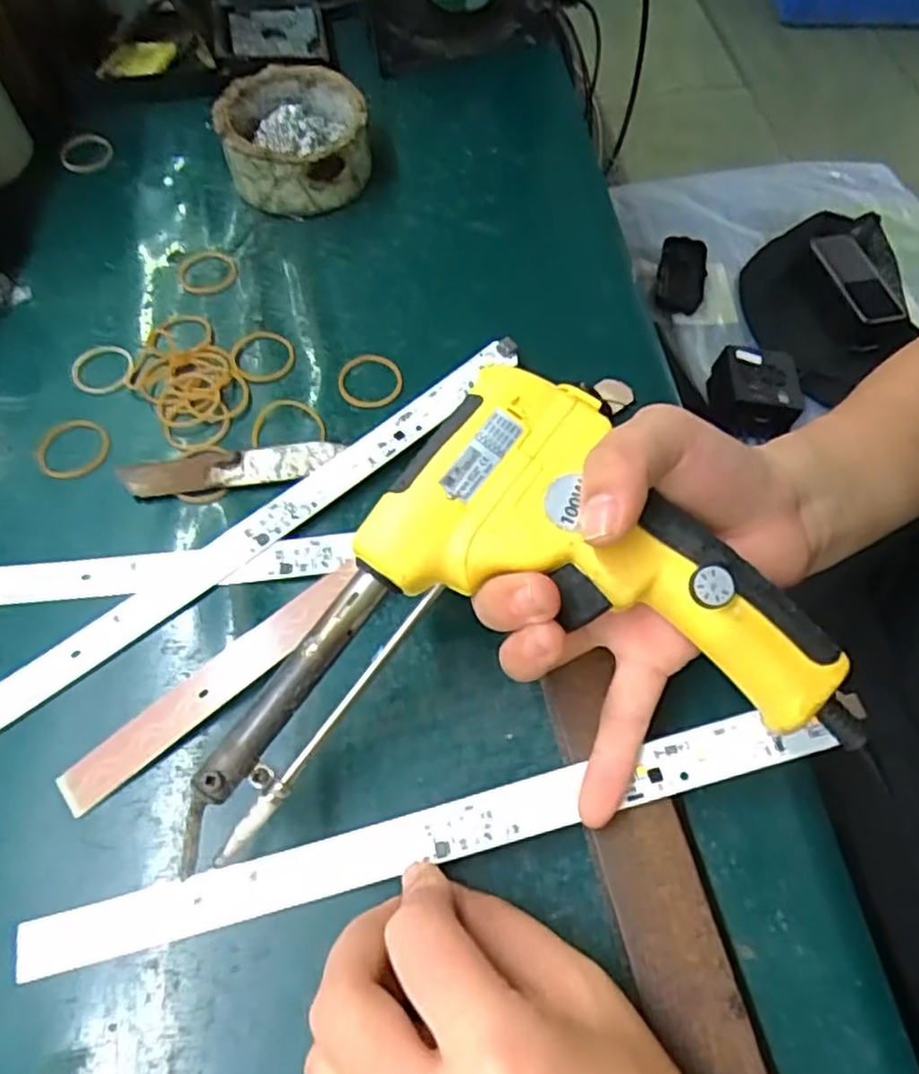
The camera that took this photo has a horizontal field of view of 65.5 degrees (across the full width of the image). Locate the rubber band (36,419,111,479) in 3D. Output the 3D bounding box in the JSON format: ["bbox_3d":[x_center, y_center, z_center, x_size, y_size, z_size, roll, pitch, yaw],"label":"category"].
[{"bbox_3d":[-0.178,-0.042,0.329,0.032,0.004,0.031,-13,62,-6],"label":"rubber band"}]

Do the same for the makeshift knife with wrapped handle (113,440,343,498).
[{"bbox_3d":[-0.102,-0.031,0.320,0.097,0.006,0.019,-7,61,-3],"label":"makeshift knife with wrapped handle"}]

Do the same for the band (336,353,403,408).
[{"bbox_3d":[-0.044,-0.077,0.346,0.031,0.004,0.032,-13,62,-6],"label":"band"}]

